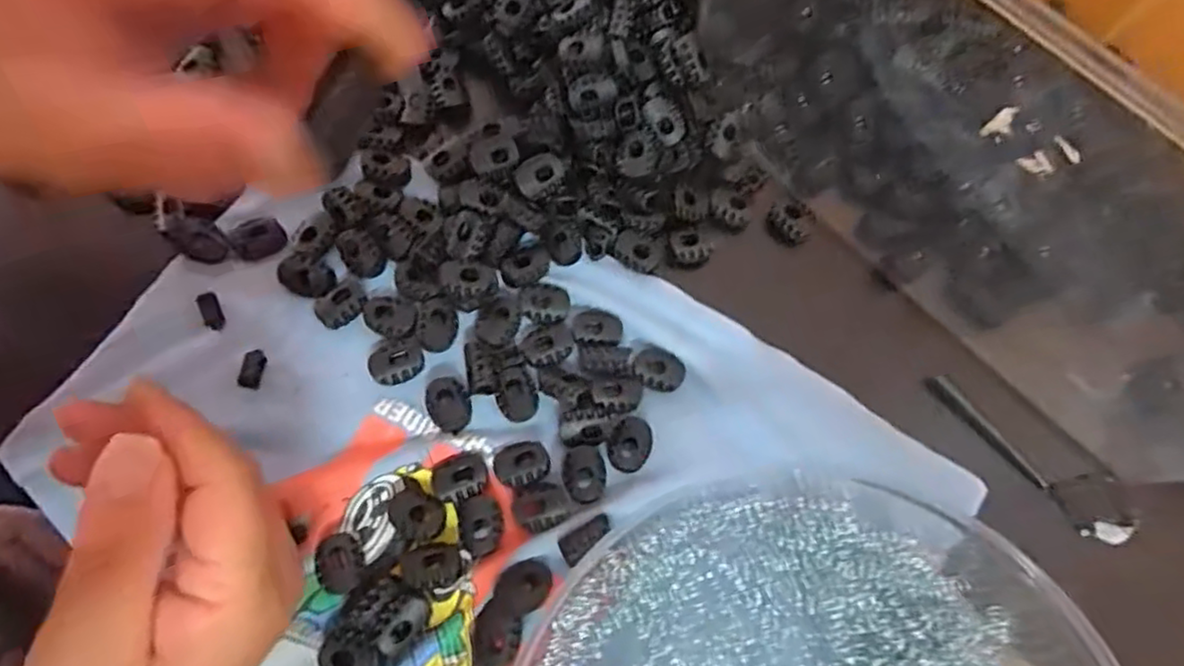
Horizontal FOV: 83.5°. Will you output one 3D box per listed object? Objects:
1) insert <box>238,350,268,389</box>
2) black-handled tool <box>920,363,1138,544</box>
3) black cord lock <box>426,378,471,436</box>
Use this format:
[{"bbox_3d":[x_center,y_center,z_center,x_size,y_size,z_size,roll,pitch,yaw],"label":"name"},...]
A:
[{"bbox_3d":[-0.139,0.015,0.272,0.008,0.005,0.016,11,70,3],"label":"insert"},{"bbox_3d":[0.195,0.049,0.291,0.030,0.007,0.095,-38,75,-13],"label":"black-handled tool"},{"bbox_3d":[-0.059,0.029,0.271,0.017,0.006,0.021,-20,71,-7],"label":"black cord lock"}]

